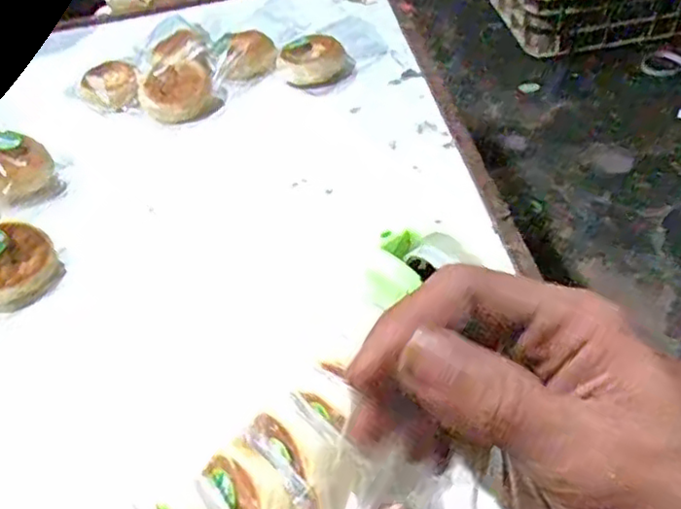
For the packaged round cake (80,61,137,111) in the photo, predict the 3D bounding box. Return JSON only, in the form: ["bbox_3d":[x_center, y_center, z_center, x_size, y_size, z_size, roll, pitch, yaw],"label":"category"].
[{"bbox_3d":[-0.315,-0.224,0.909,0.082,0.042,0.071,-19,44,-12],"label":"packaged round cake"}]

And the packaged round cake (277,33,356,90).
[{"bbox_3d":[-0.035,-0.273,0.924,0.104,0.045,0.101,-4,43,4],"label":"packaged round cake"}]

